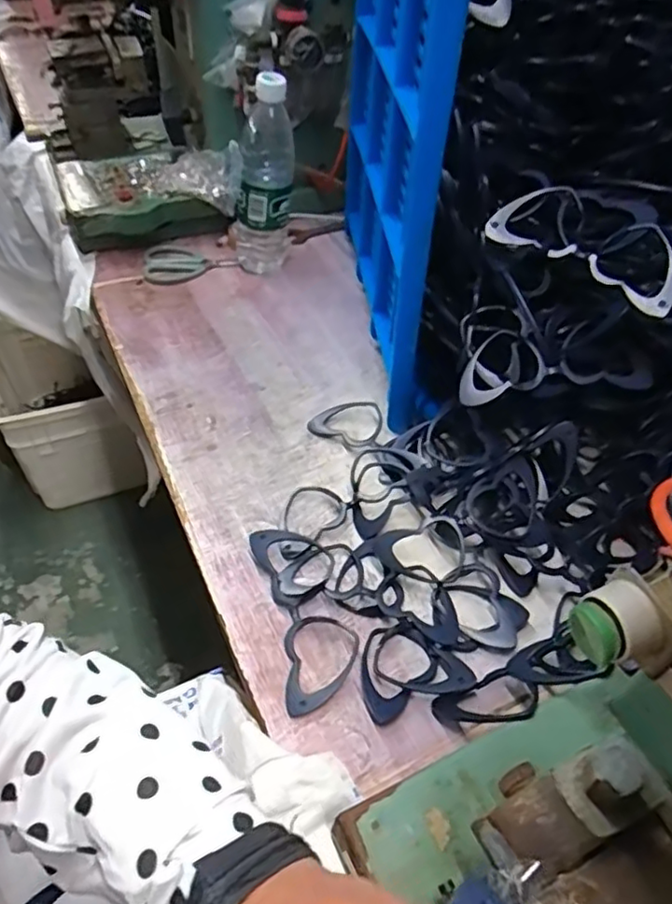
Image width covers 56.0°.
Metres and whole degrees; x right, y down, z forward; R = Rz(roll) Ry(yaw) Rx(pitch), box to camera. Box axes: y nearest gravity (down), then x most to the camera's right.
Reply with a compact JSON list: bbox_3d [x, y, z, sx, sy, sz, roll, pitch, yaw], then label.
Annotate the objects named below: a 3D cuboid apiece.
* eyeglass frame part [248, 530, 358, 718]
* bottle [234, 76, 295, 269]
[{"bbox_3d":[-0.022,0.124,0.499,0.062,0.023,0.147,-10,48,-13],"label":"eyeglass frame part"},{"bbox_3d":[-0.092,-0.338,0.783,0.078,0.227,0.081,-5,47,-8],"label":"bottle"}]

